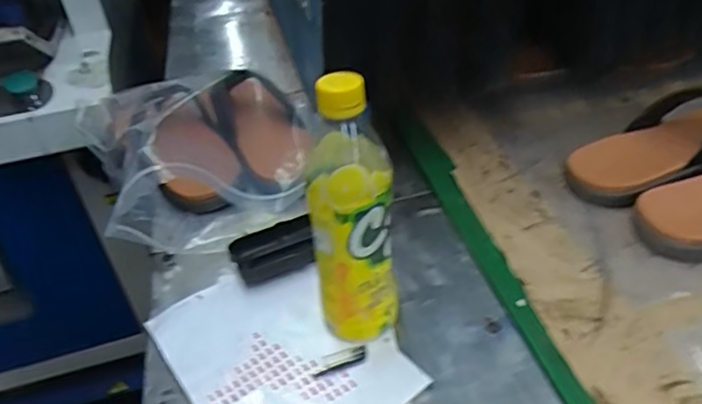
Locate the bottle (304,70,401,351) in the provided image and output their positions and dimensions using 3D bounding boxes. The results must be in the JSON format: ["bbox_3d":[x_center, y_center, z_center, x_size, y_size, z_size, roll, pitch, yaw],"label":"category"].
[{"bbox_3d":[0.001,0.011,0.426,0.059,0.211,0.063,-4,37,3],"label":"bottle"}]

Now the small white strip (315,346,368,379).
[{"bbox_3d":[-0.008,0.123,0.447,0.045,0.005,0.014,-18,39,-16],"label":"small white strip"}]

